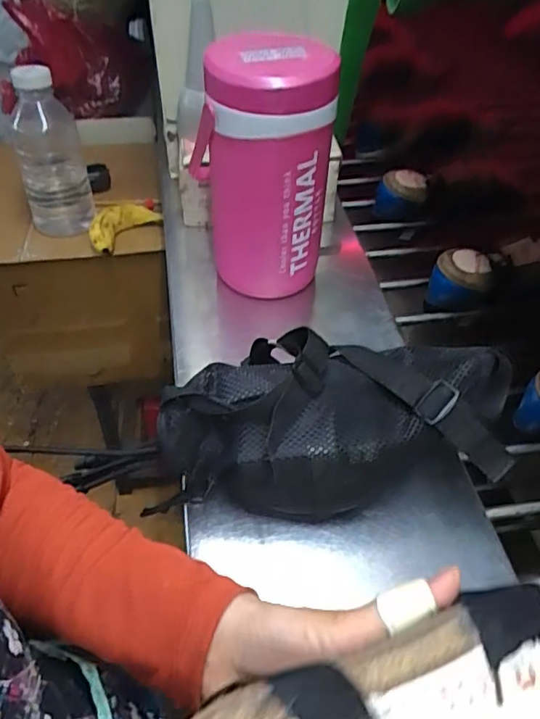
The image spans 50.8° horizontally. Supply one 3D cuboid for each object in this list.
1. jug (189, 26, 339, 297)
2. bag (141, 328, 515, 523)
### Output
[{"bbox_3d":[-0.009,-0.165,0.557,0.127,0.245,0.107,0,46,-3],"label":"jug"},{"bbox_3d":[0.043,0.043,0.449,0.253,0.111,0.140,0,46,-3],"label":"bag"}]

